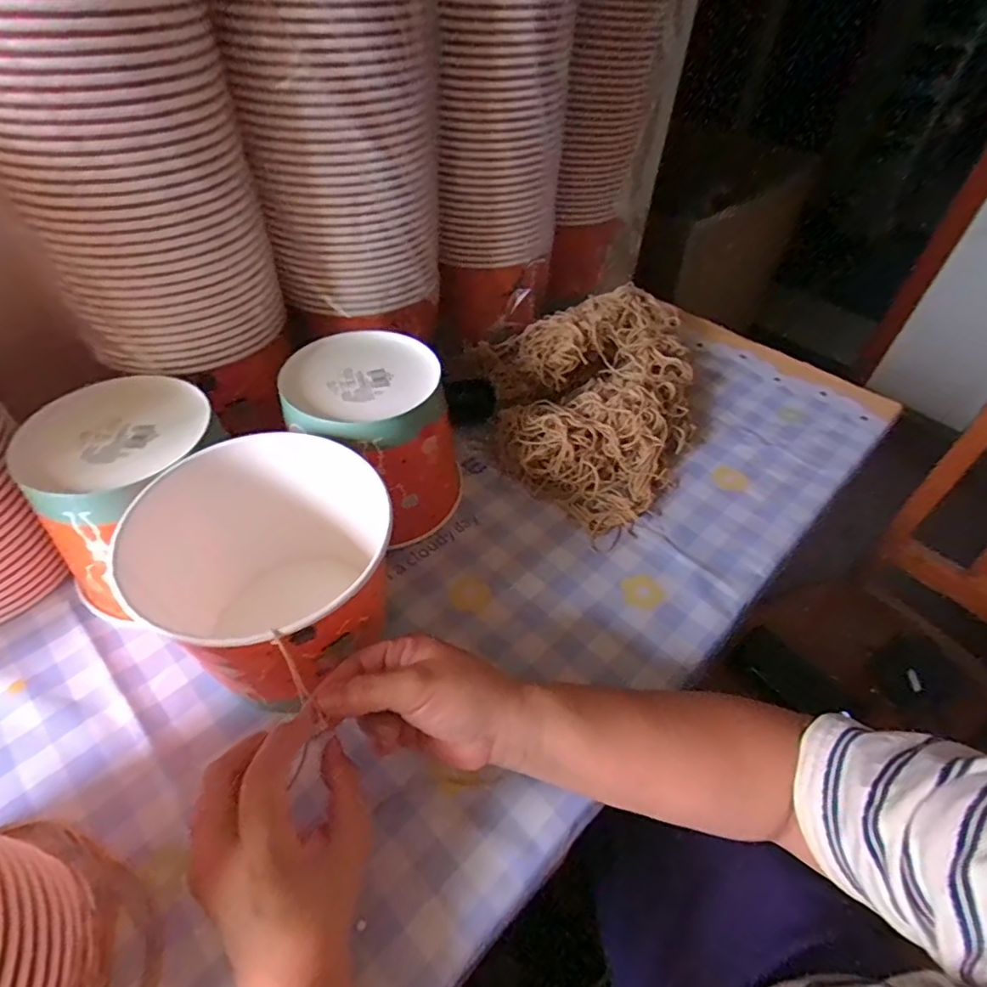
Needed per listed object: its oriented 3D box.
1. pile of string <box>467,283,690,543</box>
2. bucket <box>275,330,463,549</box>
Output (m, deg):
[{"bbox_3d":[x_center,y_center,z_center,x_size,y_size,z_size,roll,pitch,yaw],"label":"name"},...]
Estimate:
[{"bbox_3d":[0.103,-0.126,0.619,0.231,0.085,0.338,17,48,14],"label":"pile of string"},{"bbox_3d":[-0.100,-0.045,0.496,0.129,0.146,0.126,1,46,-1],"label":"bucket"}]

